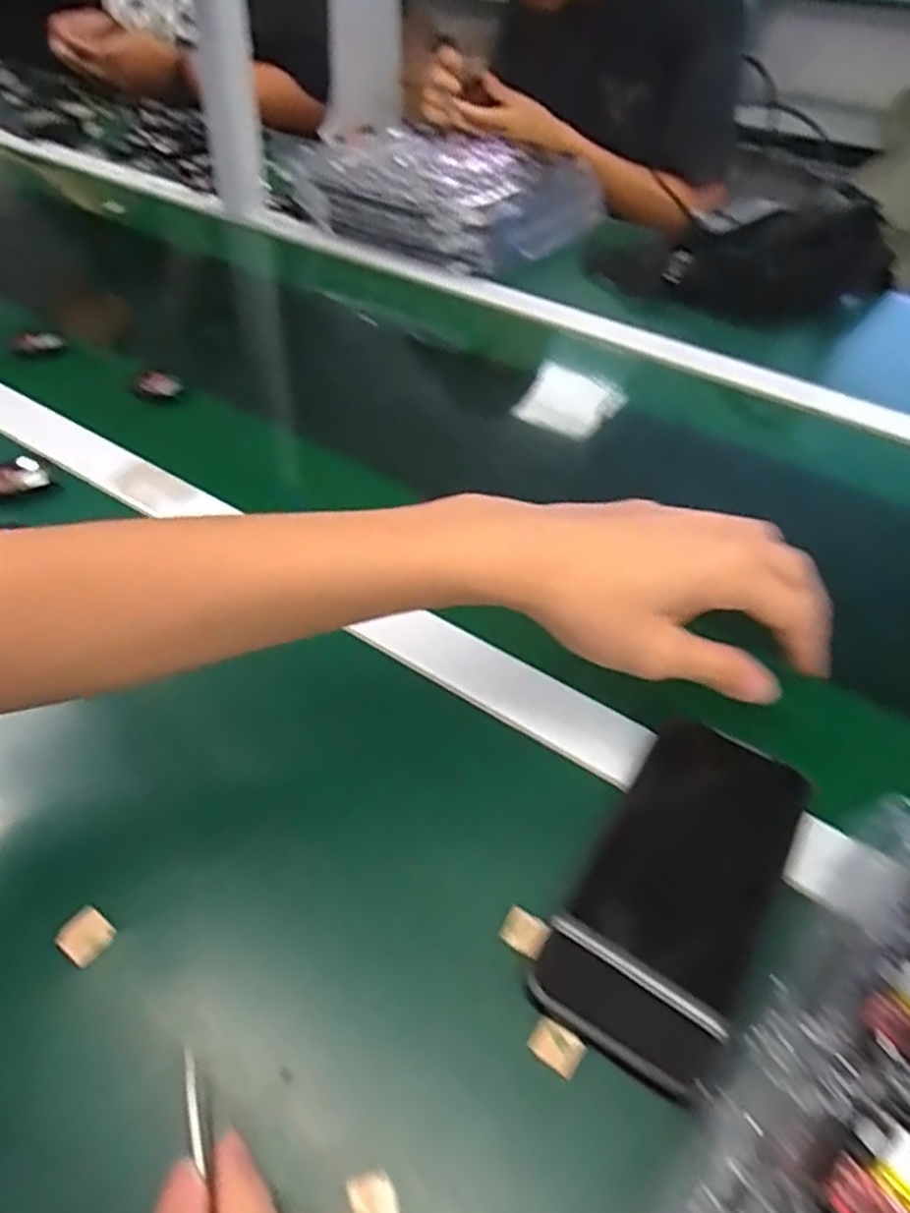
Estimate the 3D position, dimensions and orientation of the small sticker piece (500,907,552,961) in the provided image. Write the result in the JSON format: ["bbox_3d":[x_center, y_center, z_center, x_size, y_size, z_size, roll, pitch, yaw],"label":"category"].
[{"bbox_3d":[0.030,0.140,0.325,0.021,0.004,0.015,19,63,38],"label":"small sticker piece"}]

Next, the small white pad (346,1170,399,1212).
[{"bbox_3d":[-0.028,0.206,0.260,0.015,0.004,0.018,-14,48,-17],"label":"small white pad"}]

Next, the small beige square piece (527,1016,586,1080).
[{"bbox_3d":[0.040,0.173,0.296,0.020,0.004,0.015,28,50,22],"label":"small beige square piece"}]

